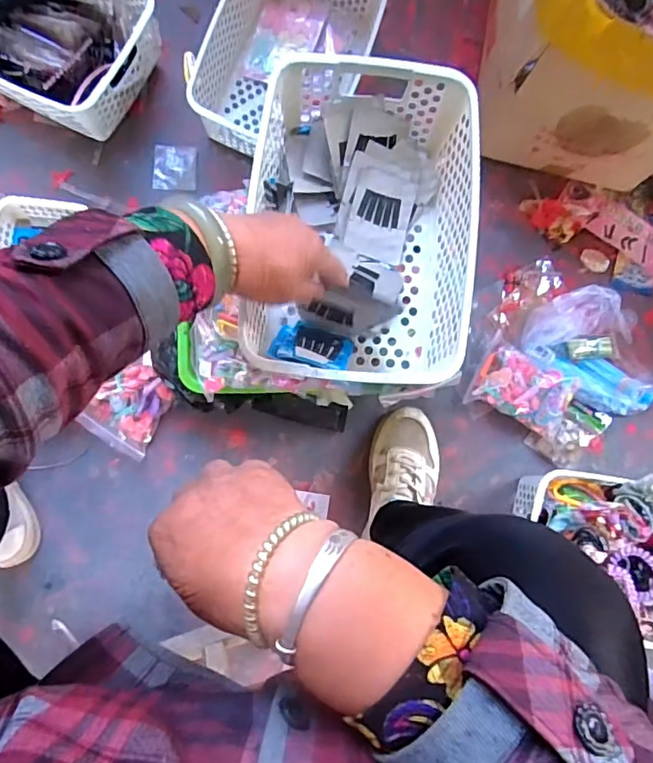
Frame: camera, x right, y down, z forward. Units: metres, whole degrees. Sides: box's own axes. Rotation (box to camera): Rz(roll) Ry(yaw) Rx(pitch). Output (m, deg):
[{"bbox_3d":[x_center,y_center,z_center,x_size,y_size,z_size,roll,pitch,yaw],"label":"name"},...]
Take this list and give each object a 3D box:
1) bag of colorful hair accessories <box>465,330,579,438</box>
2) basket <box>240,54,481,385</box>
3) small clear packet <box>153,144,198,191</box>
[{"bbox_3d":[0.284,0.010,0.767,0.142,0.043,0.101,28,82,-3],"label":"bag of colorful hair accessories"},{"bbox_3d":[0.029,-0.144,0.511,0.192,0.105,0.289,3,84,-7],"label":"basket"},{"bbox_3d":[-0.213,-0.302,0.762,0.059,0.004,0.069,0,79,-10],"label":"small clear packet"}]

